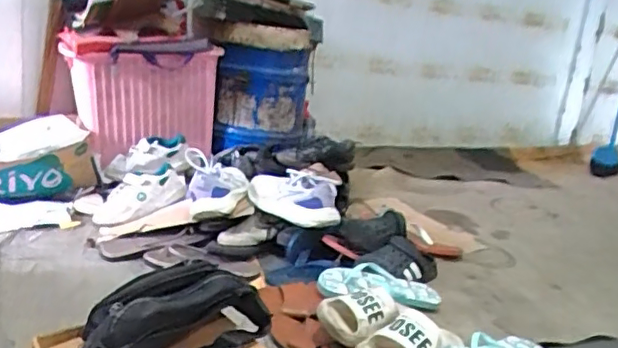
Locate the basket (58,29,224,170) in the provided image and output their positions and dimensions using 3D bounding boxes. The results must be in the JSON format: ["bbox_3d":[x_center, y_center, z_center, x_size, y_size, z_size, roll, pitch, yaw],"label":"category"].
[{"bbox_3d":[-0.492,-0.231,1.709,0.411,0.345,0.242,-8,21,-44],"label":"basket"}]

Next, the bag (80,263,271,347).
[{"bbox_3d":[-0.208,0.228,0.738,0.149,0.121,0.366,17,19,32],"label":"bag"}]

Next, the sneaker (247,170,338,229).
[{"bbox_3d":[-0.045,0.040,1.282,0.087,0.100,0.258,-7,20,-42],"label":"sneaker"}]

